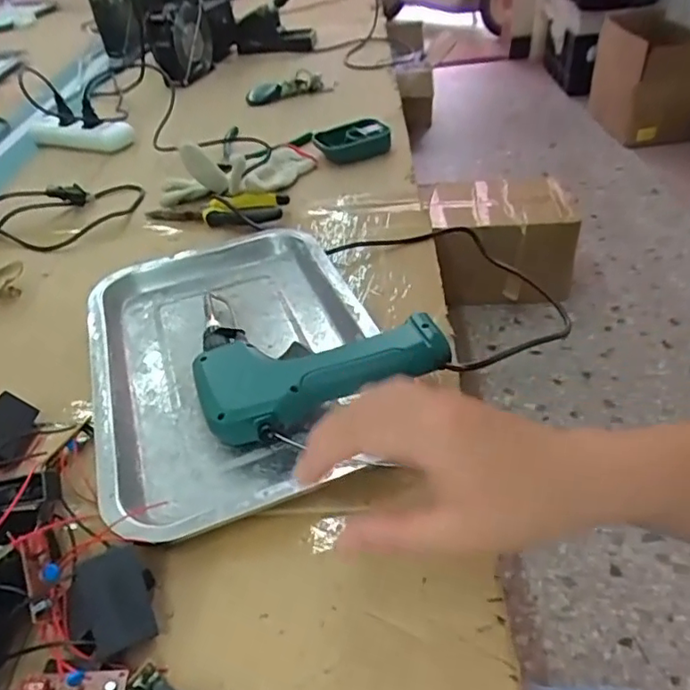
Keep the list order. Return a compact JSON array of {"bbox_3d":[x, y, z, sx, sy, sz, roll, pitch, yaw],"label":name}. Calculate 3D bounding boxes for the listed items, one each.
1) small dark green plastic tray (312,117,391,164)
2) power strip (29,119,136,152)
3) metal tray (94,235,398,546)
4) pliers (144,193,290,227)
[{"bbox_3d":[0.009,-0.256,0.733,0.092,0.035,0.047,-12,41,-7],"label":"small dark green plastic tray"},{"bbox_3d":[-0.380,-0.301,0.834,0.159,0.028,0.043,10,43,18],"label":"power strip"},{"bbox_3d":[-0.089,-0.001,0.456,0.208,0.026,0.313,-17,42,-13],"label":"metal tray"},{"bbox_3d":[-0.142,-0.144,0.627,0.153,0.021,0.050,0,41,6],"label":"pliers"}]

